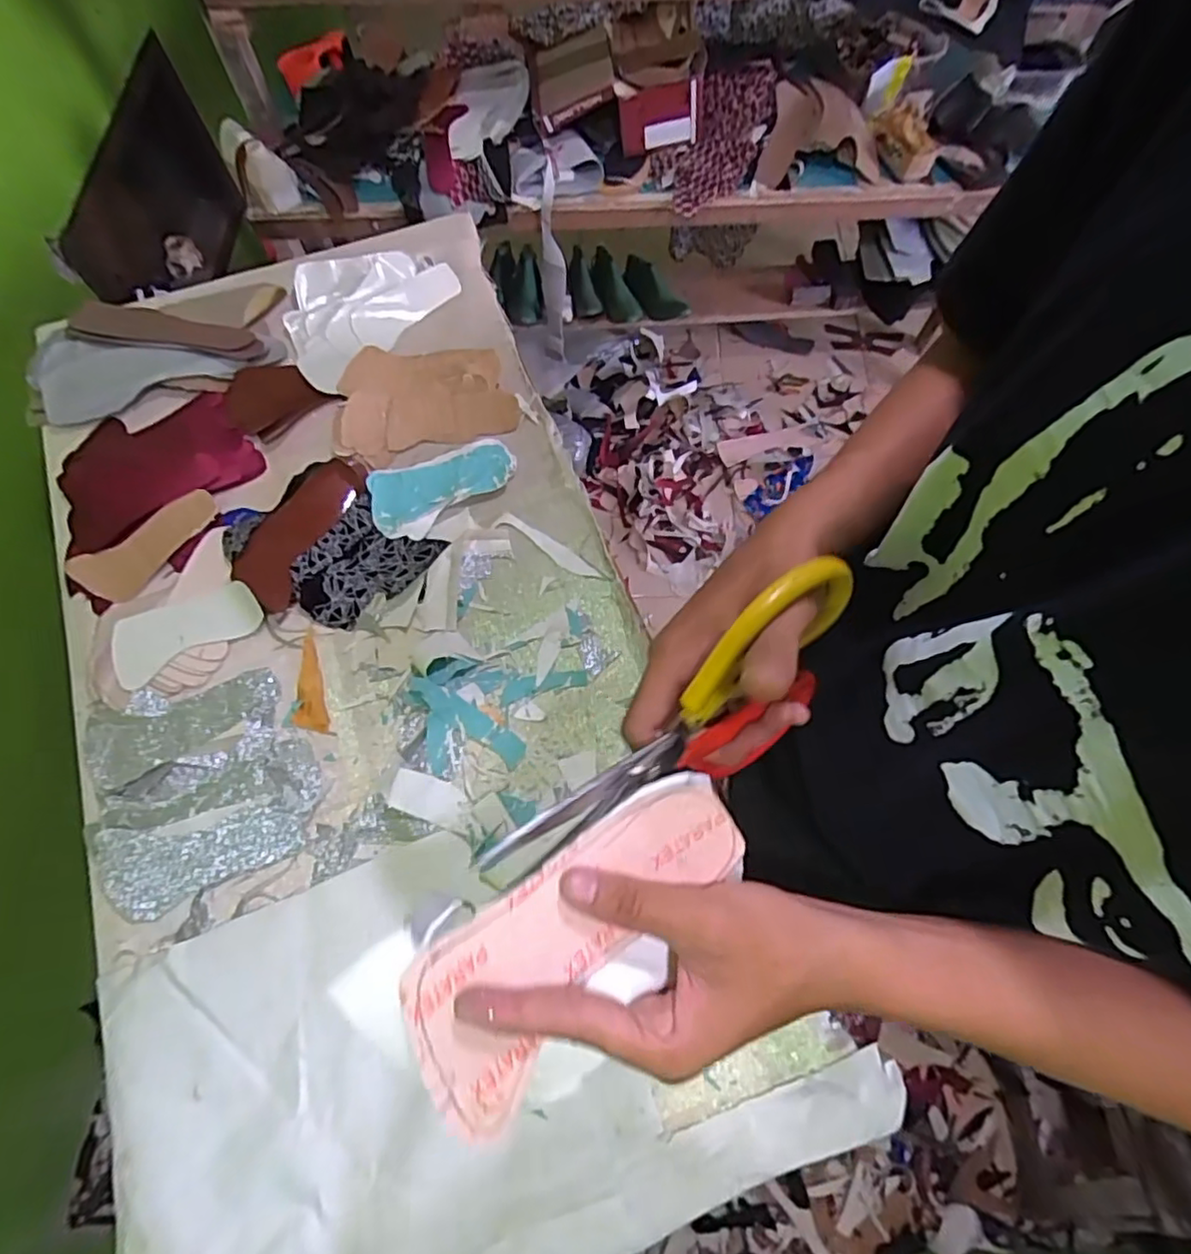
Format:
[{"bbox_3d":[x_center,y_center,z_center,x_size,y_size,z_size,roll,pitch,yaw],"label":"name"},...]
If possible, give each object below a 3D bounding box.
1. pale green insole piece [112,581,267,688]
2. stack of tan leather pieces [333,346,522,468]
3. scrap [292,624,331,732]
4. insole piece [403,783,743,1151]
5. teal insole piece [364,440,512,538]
[{"bbox_3d":[-0.445,0.001,0.698,0.154,0.010,0.067,-28,94,-11],"label":"pale green insole piece"},{"bbox_3d":[-0.220,-0.290,0.810,0.220,0.026,0.132,-18,92,-6],"label":"stack of tan leather pieces"},{"bbox_3d":[-0.311,0.056,0.700,0.034,0.020,0.116,-11,68,-2],"label":"scrap"},{"bbox_3d":[-0.009,0.126,0.271,0.160,0.019,0.063,-41,72,-10],"label":"insole piece"},{"bbox_3d":[-0.182,-0.173,0.767,0.177,0.022,0.082,-27,70,-9],"label":"teal insole piece"}]

